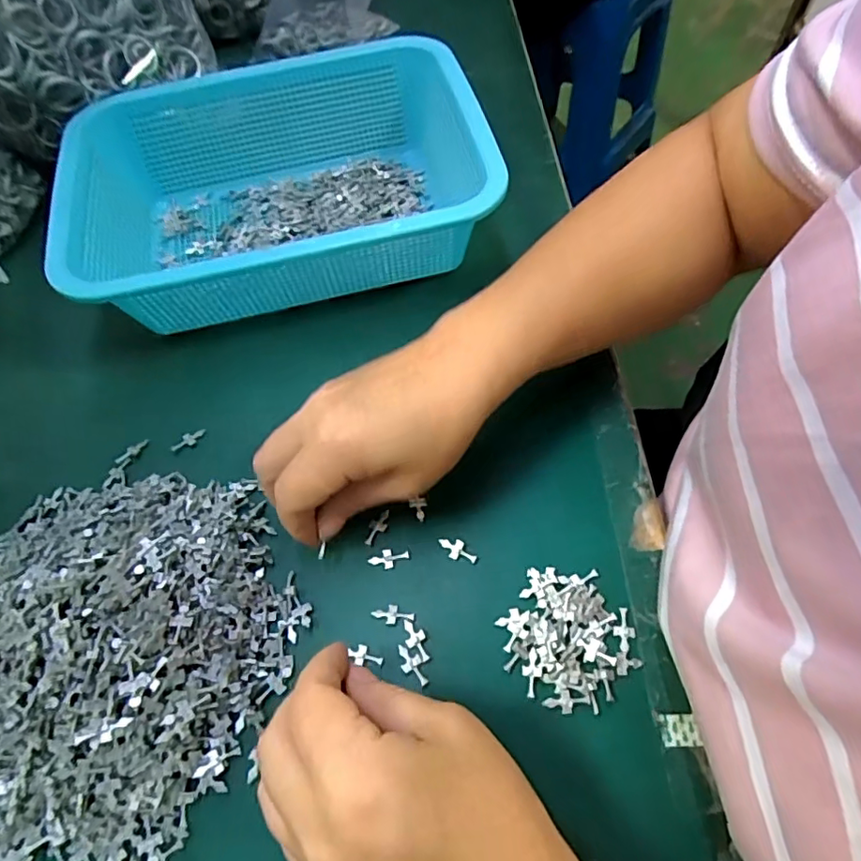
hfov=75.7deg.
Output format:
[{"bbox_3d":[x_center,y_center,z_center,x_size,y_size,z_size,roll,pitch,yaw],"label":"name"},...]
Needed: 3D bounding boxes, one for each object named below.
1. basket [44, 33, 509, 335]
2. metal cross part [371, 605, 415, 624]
[{"bbox_3d":[-0.092,-0.154,0.370,0.256,0.074,0.183,-13,61,-3],"label":"basket"},{"bbox_3d":[-0.019,0.092,0.278,0.020,0.004,0.009,-5,61,1],"label":"metal cross part"}]

